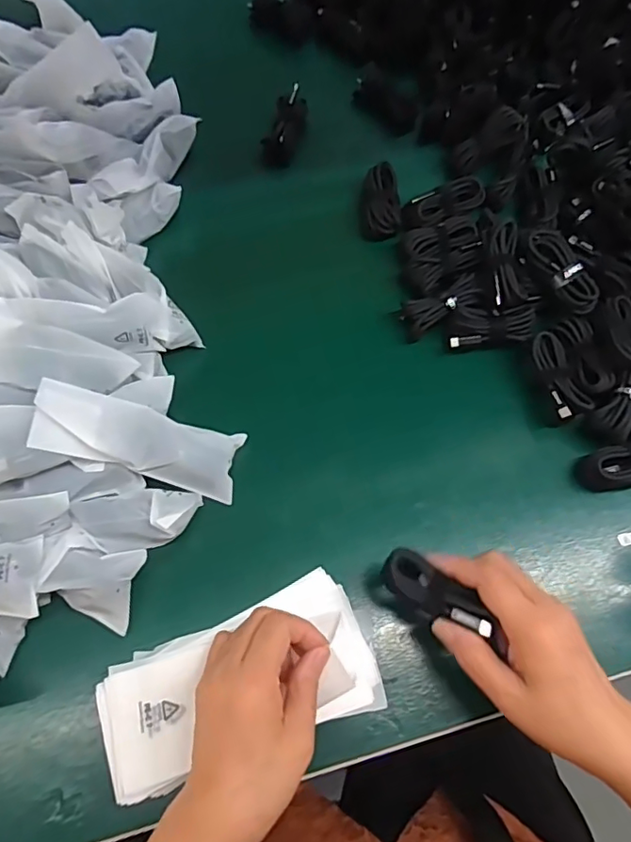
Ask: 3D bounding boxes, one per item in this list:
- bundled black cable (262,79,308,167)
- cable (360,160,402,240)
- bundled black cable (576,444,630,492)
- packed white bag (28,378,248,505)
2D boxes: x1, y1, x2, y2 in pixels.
[{"bbox_3d":[-0.031,-0.315,0.564,0.032,0.031,0.089,18,69,6],"label":"bundled black cable"},{"bbox_3d":[0.064,-0.218,0.527,0.039,0.026,0.075,0,68,0],"label":"cable"},{"bbox_3d":[0.252,0.036,0.424,0.072,0.032,0.035,-11,68,-5],"label":"bundled black cable"},{"bbox_3d":[-0.130,0.015,0.398,0.150,0.022,0.052,21,67,-16],"label":"packed white bag"}]

